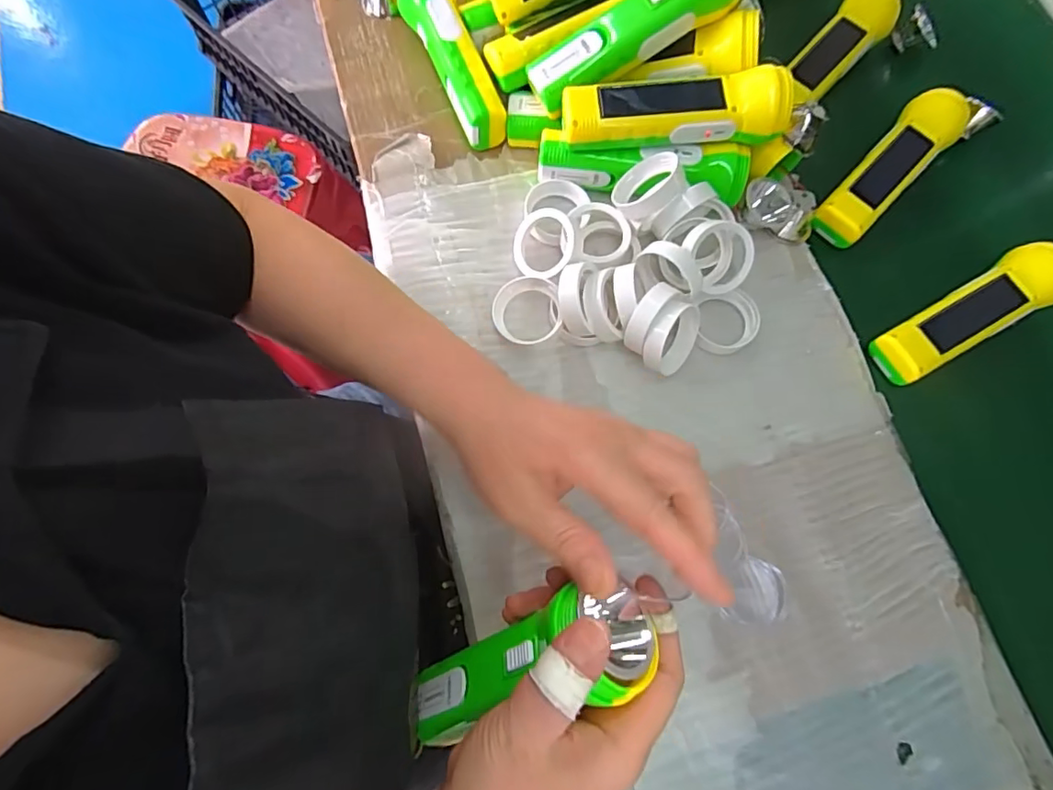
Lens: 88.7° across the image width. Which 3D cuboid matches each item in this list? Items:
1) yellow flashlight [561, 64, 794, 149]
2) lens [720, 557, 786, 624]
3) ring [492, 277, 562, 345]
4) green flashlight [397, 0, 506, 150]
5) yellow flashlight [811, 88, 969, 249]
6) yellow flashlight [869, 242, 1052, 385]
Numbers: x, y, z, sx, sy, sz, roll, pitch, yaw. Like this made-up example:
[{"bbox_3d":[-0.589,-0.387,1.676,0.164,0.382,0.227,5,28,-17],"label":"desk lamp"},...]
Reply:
[{"bbox_3d":[0.106,-0.209,0.393,0.158,0.046,0.043,3,72,-3],"label":"yellow flashlight"},{"bbox_3d":[0.152,0.130,0.358,0.041,0.005,0.040,1,73,-3],"label":"lens"},{"bbox_3d":[0.000,-0.063,0.404,0.050,0.019,0.050,1,73,-3],"label":"ring"},{"bbox_3d":[-0.063,-0.288,0.454,0.047,0.046,0.160,-21,73,-5],"label":"green flashlight"},{"bbox_3d":[0.299,-0.188,0.436,0.050,0.036,0.153,43,78,13],"label":"yellow flashlight"},{"bbox_3d":[0.334,-0.063,0.401,0.144,0.038,0.044,-26,76,-11],"label":"yellow flashlight"}]

